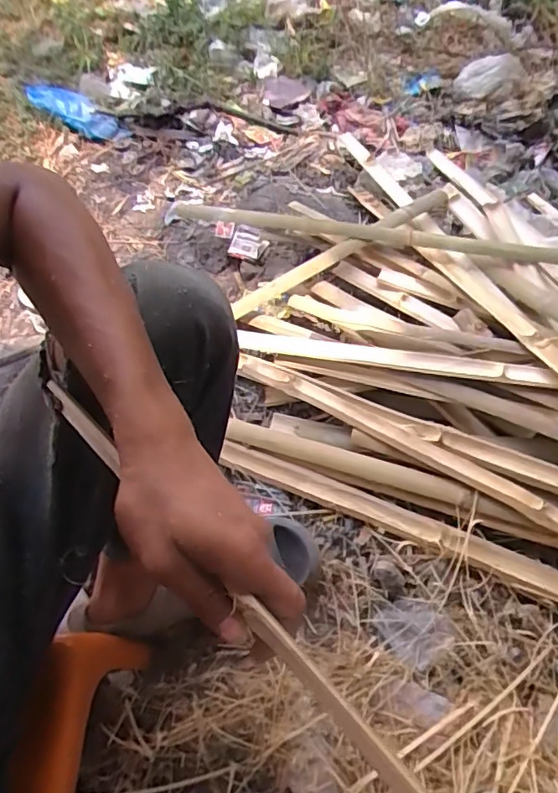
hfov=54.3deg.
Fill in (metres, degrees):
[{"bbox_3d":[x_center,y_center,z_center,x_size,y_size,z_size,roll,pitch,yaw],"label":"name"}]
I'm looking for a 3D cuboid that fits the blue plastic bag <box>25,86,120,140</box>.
[{"bbox_3d":[-0.494,-0.683,1.295,0.229,0.037,0.087,26,56,-5],"label":"blue plastic bag"}]

